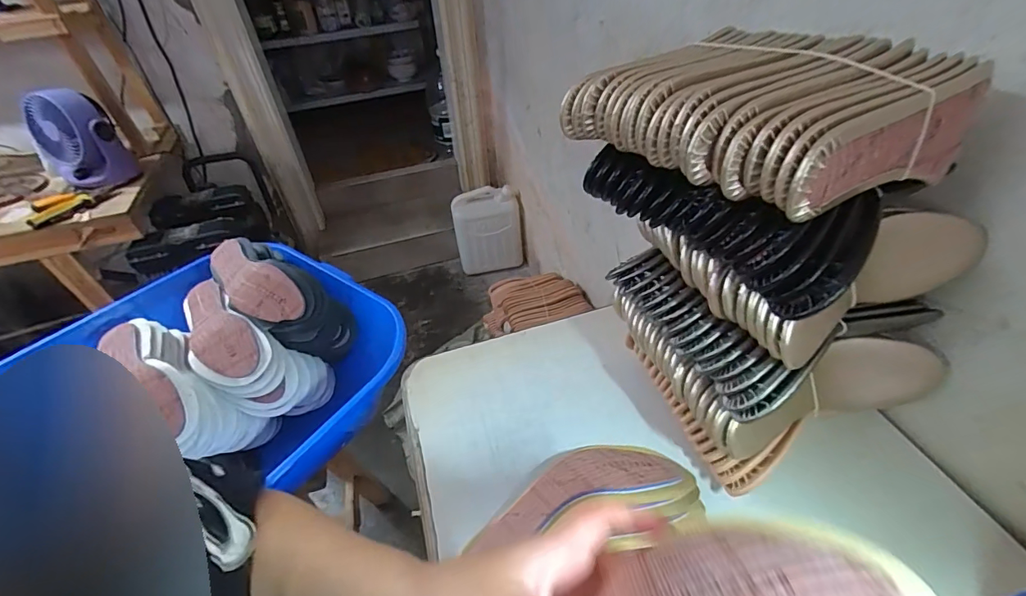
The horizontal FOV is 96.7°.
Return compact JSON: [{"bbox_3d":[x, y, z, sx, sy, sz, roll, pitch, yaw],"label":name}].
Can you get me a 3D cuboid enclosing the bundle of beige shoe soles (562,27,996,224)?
[{"bbox_3d":[0.177,-0.141,0.325,0.194,0.063,0.209,-27,47,-23],"label":"bundle of beige shoe soles"}]

